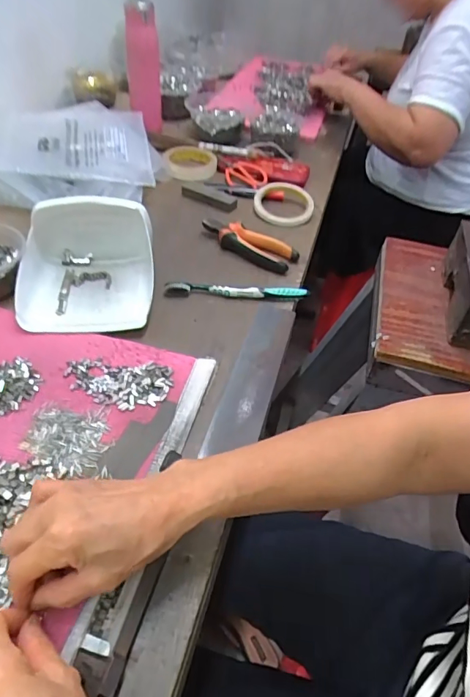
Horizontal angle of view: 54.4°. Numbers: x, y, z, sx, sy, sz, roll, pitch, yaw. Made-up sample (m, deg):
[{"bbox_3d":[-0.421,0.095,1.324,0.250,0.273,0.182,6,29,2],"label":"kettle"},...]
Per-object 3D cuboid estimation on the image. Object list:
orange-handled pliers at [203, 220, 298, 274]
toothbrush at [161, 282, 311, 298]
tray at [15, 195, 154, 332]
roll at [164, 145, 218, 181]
[{"bbox_3d":[0.019,-0.152,0.668,0.149,0.026,0.053,30,50,21],"label":"orange-handled pliers"},{"bbox_3d":[0.003,-0.074,0.597,0.185,0.021,0.015,0,46,-6],"label":"toothbrush"},{"bbox_3d":[-0.177,-0.107,0.546,0.153,0.078,0.169,-1,46,-8],"label":"tray"},{"bbox_3d":[-0.083,-0.343,0.845,0.095,0.017,0.108,4,46,-3],"label":"roll"}]

